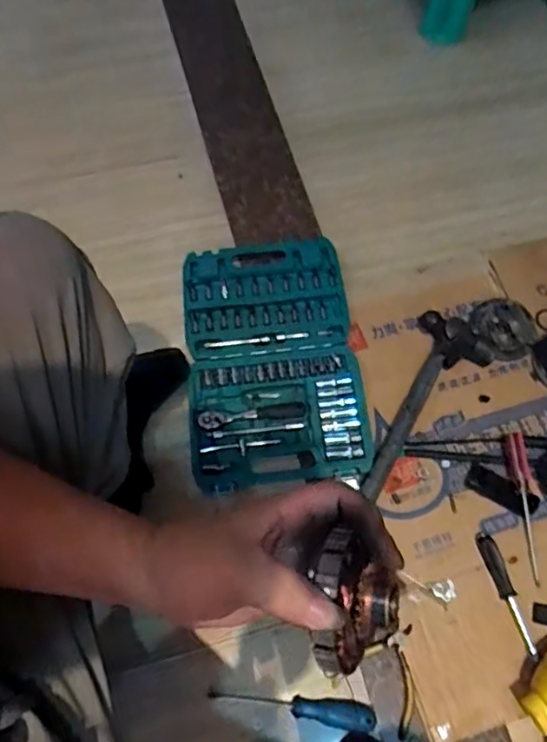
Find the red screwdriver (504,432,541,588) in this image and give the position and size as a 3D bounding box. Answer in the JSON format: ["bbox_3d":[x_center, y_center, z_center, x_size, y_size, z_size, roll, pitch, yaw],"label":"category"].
[{"bbox_3d":[0.345,0.181,0.788,0.024,0.025,0.199,-3,65,-3],"label":"red screwdriver"}]

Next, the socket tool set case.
[{"bbox_3d":[-0.003,-0.026,0.880,0.249,0.041,0.414,-4,65,-3],"label":"socket tool set case"}]

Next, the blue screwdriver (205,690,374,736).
[{"bbox_3d":[0.022,0.398,0.689,0.194,0.022,0.030,7,65,2],"label":"blue screwdriver"}]

